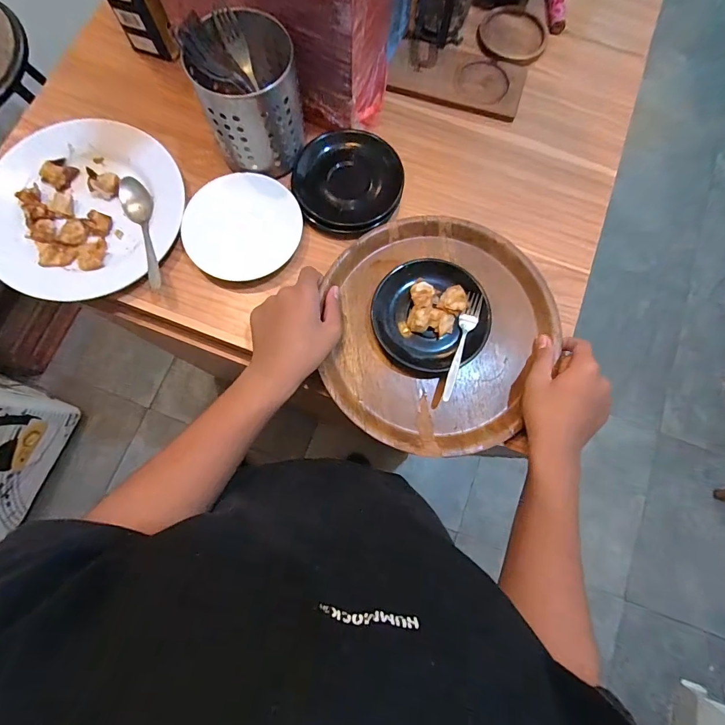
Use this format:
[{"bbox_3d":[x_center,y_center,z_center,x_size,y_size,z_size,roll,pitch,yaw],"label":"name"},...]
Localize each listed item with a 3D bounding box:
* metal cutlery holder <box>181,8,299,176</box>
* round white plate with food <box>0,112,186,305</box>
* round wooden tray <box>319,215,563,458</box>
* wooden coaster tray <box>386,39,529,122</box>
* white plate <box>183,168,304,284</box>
[{"bbox_3d":[-0.134,-0.317,0.472,0.117,0.115,0.120,-18,79,-5],"label":"metal cutlery holder"},{"bbox_3d":[-0.351,-0.198,0.499,0.239,0.029,0.245,0,77,-1],"label":"round white plate with food"},{"bbox_3d":[0.096,-0.040,0.473,0.267,0.033,0.286,0,77,-1],"label":"round wooden tray"},{"bbox_3d":[0.135,-0.404,0.563,0.186,0.017,0.095,16,78,2],"label":"wooden coaster tray"},{"bbox_3d":[-0.150,-0.174,0.496,0.139,0.013,0.141,0,77,-1],"label":"white plate"}]

